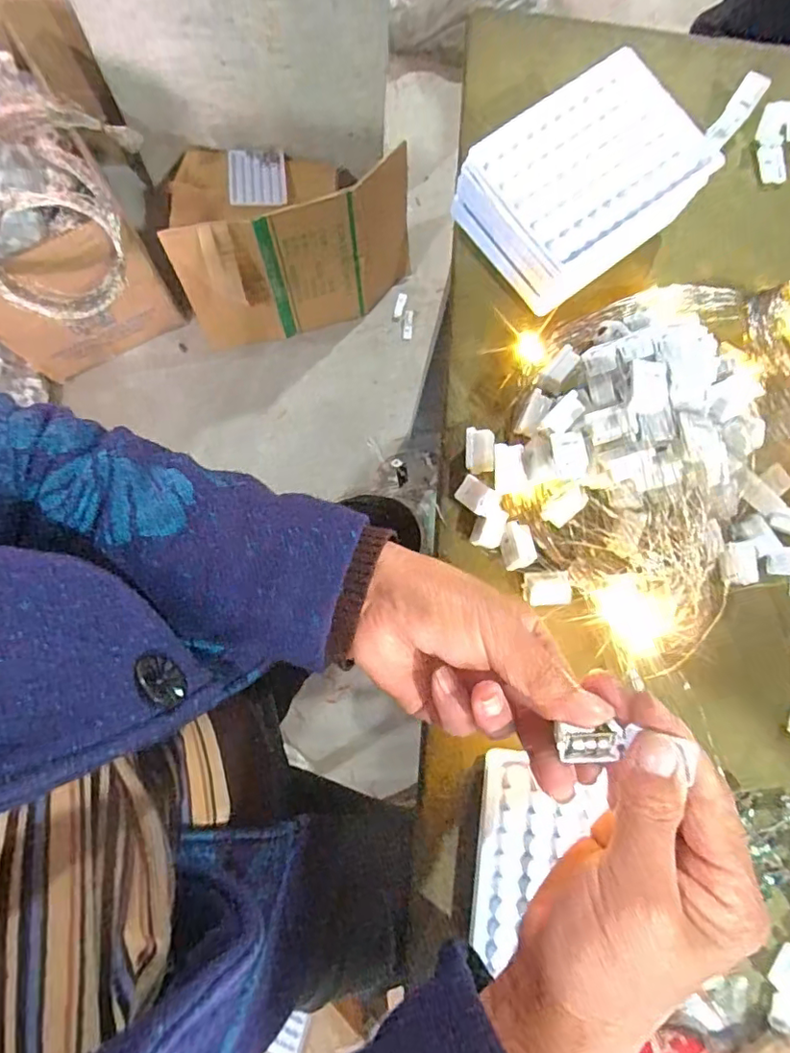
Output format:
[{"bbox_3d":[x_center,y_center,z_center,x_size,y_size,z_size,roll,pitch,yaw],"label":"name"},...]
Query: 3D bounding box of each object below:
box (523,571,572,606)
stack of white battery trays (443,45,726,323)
[{"bbox_3d":[0.091,0.038,0.337,0.028,0.011,0.020,-2,80,-4],"label":"box"},{"bbox_3d":[0.124,-0.218,0.366,0.144,0.062,0.102,-35,84,-9],"label":"stack of white battery trays"}]

